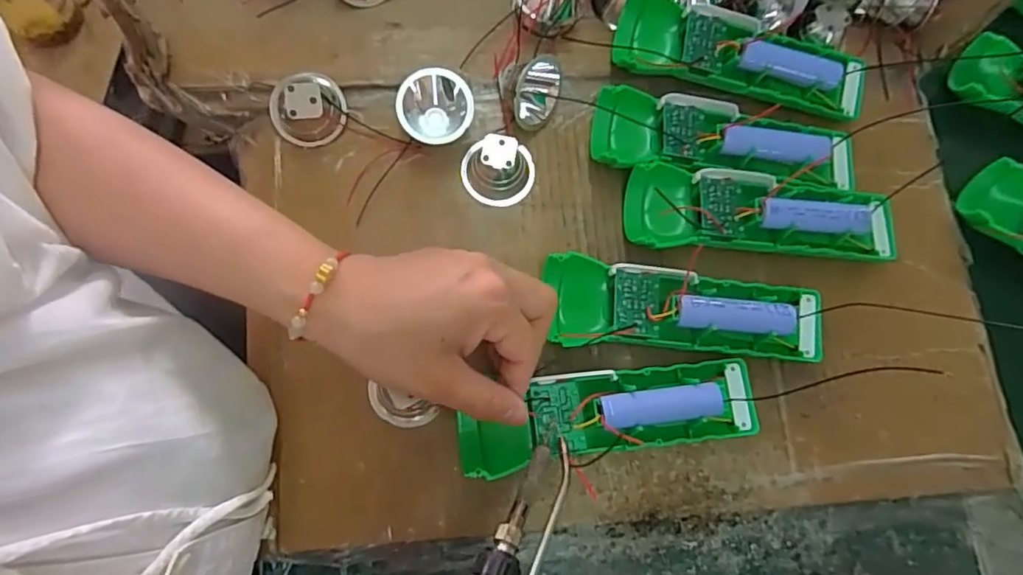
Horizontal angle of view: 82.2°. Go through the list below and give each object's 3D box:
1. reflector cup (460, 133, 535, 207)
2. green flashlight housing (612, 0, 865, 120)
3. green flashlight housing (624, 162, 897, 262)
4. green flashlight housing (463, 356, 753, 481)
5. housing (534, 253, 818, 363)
[{"bbox_3d":[-0.009,-0.069,0.345,0.043,0.024,0.034,7,77,0],"label":"reflector cup"},{"bbox_3d":[0.145,-0.147,0.378,0.156,0.033,0.048,12,78,1],"label":"green flashlight housing"},{"bbox_3d":[0.142,-0.043,0.340,0.150,0.028,0.048,2,78,-1],"label":"green flashlight housing"},{"bbox_3d":[0.052,0.066,0.308,0.157,0.019,0.044,-9,78,-7],"label":"green flashlight housing"},{"bbox_3d":[0.096,0.013,0.327,0.150,0.028,0.045,4,77,0],"label":"housing"}]

